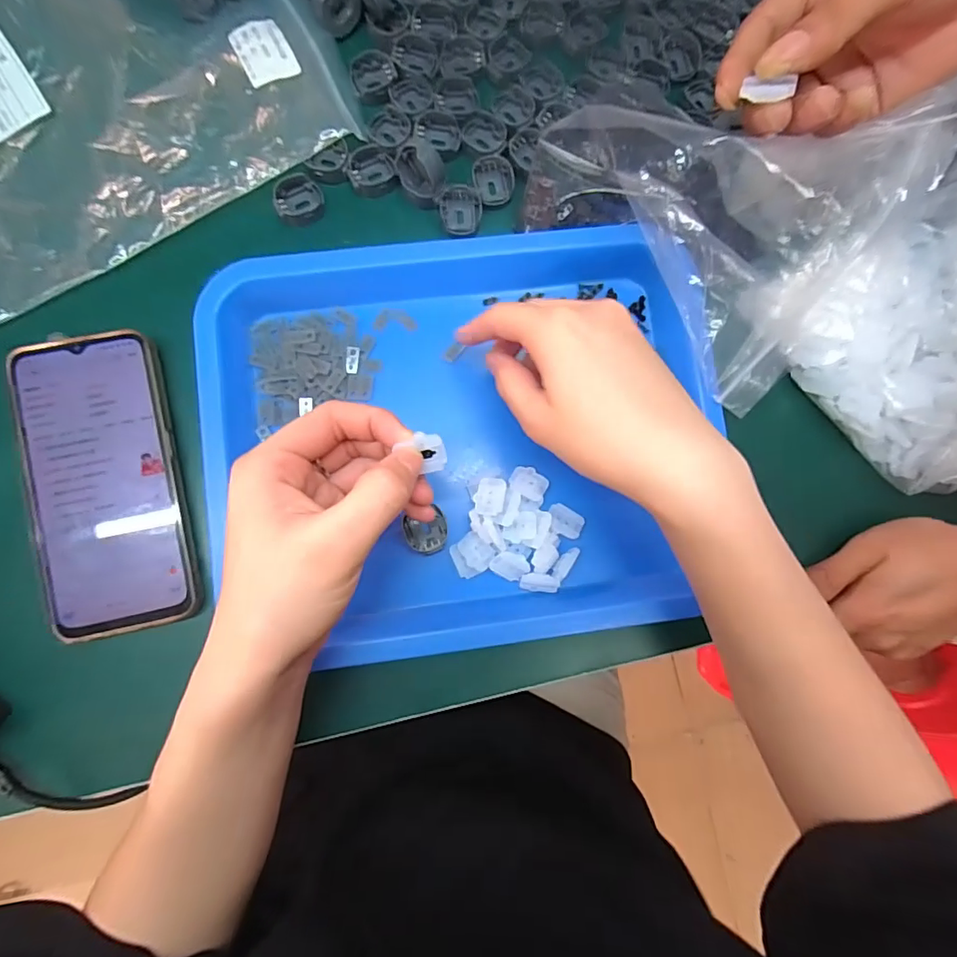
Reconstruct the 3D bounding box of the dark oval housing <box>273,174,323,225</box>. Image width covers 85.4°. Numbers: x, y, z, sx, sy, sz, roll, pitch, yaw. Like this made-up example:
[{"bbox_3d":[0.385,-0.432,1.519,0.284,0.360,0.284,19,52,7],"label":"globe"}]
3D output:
[{"bbox_3d":[-0.110,-0.170,0.317,0.029,0.011,0.025,-27,85,-5],"label":"dark oval housing"}]

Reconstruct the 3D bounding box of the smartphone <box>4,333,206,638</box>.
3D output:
[{"bbox_3d":[-0.209,0.002,0.289,0.078,0.012,0.164,-10,84,-3],"label":"smartphone"}]

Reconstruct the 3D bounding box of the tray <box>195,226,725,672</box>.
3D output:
[{"bbox_3d":[-0.008,-0.027,0.298,0.275,0.045,0.246,-6,84,-3],"label":"tray"}]

